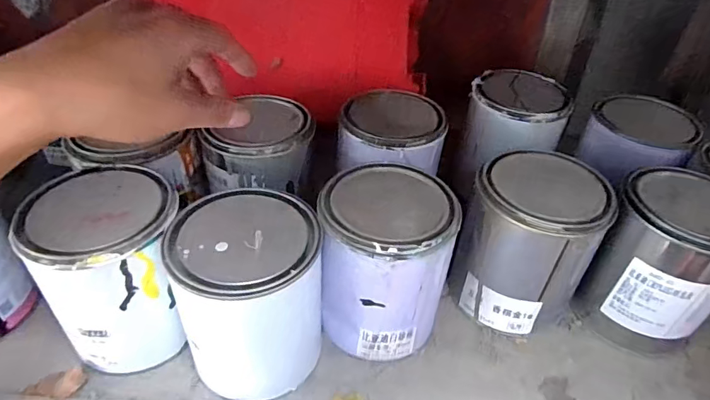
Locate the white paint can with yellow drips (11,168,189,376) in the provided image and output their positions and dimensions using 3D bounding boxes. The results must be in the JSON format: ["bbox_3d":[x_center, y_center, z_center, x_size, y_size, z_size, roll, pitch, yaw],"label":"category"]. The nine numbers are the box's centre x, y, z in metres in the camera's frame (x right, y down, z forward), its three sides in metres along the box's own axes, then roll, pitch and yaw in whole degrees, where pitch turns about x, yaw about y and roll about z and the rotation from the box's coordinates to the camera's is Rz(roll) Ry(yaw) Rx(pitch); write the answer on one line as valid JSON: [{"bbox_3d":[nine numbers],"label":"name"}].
[{"bbox_3d":[-0.181,0.057,0.361,0.099,0.136,0.098,1,39,-1],"label":"white paint can with yellow drips"}]

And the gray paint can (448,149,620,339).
[{"bbox_3d":[0.151,0.039,0.404,0.100,0.149,0.098,1,39,-1],"label":"gray paint can"}]

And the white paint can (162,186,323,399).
[{"bbox_3d":[-0.076,0.076,0.346,0.100,0.135,0.095,1,39,-1],"label":"white paint can"}]

